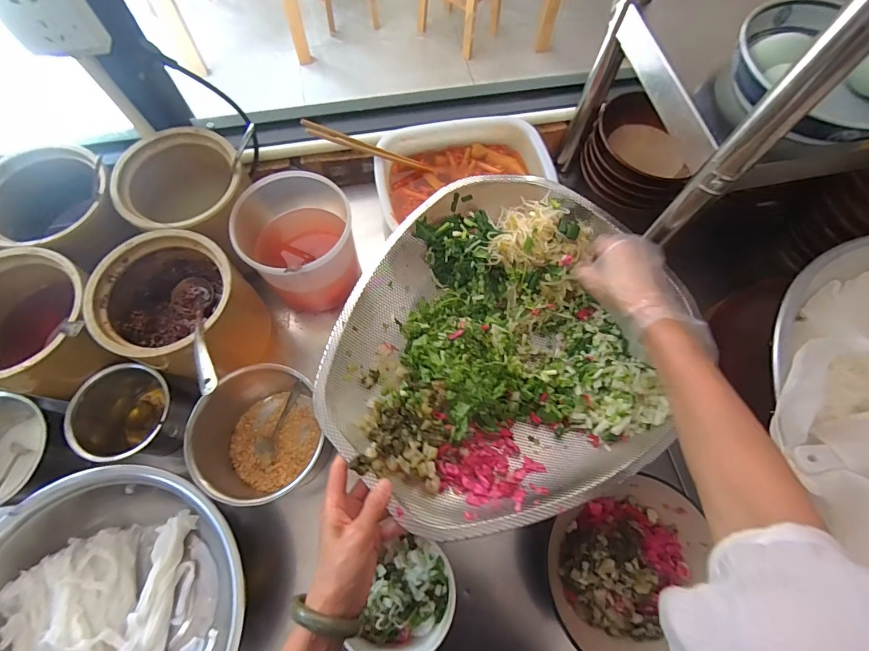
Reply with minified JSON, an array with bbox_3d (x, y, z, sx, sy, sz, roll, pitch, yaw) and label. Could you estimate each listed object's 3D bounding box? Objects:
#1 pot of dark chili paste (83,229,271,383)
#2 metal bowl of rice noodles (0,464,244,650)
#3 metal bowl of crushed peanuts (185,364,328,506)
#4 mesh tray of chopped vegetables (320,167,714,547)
[{"bbox_3d":[-0.320,-0.019,0.534,0.149,0.152,0.152,1,70,-1],"label":"pot of dark chili paste"},{"bbox_3d":[-0.362,0.318,0.452,0.268,0.109,0.277,1,70,-1],"label":"metal bowl of rice noodles"},{"bbox_3d":[-0.214,0.137,0.519,0.169,0.128,0.154,1,70,-1],"label":"metal bowl of crushed peanuts"},{"bbox_3d":[0.083,0.025,0.500,0.380,0.073,0.424,42,74,13],"label":"mesh tray of chopped vegetables"}]

